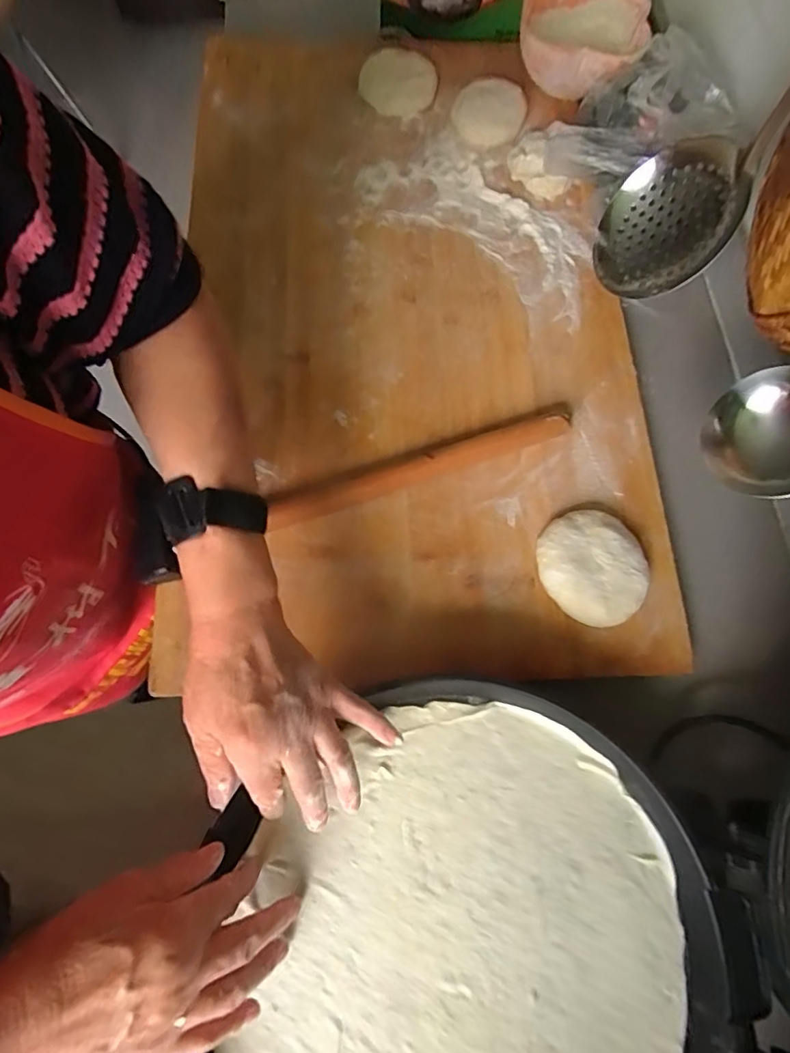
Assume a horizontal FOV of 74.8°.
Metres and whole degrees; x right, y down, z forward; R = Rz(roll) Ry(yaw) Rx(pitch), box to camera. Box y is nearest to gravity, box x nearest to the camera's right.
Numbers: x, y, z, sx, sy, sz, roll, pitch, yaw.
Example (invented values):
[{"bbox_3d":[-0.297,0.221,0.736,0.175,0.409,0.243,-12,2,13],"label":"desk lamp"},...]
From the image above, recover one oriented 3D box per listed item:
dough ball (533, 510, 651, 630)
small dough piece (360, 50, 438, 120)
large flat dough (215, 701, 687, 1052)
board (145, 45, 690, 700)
[{"bbox_3d":[0.169,0.034,0.444,0.087,0.020,0.095,1,73,-2],"label":"dough ball"},{"bbox_3d":[0.003,-0.507,0.590,0.087,0.021,0.072,1,73,-2],"label":"small dough piece"},{"bbox_3d":[0.046,0.277,0.340,0.275,0.012,0.293,4,74,0],"label":"large flat dough"},{"bbox_3d":[0.013,-0.204,0.511,0.434,0.025,0.692,-3,74,-2],"label":"board"}]

